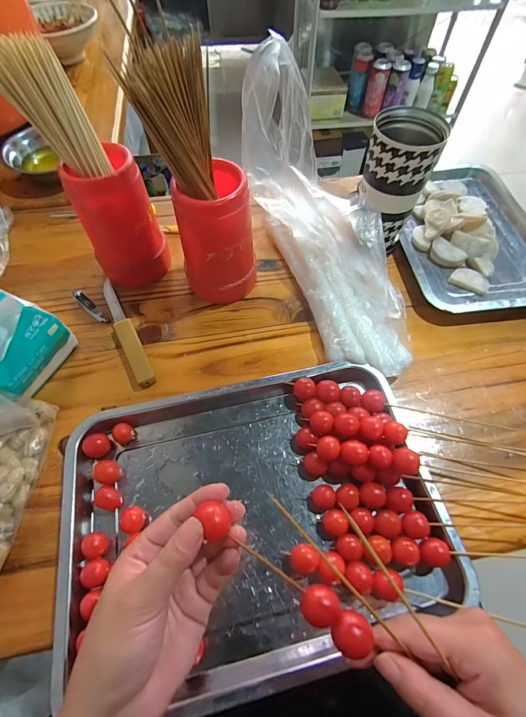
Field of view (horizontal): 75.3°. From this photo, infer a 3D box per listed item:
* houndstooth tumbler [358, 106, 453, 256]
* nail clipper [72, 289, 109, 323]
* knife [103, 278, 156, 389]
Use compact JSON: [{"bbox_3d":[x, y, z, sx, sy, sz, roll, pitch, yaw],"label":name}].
[{"bbox_3d":[0.157,-0.206,0.431,0.077,0.155,0.085,21,63,11],"label":"houndstooth tumbler"},{"bbox_3d":[-0.230,-0.070,0.453,0.062,0.011,0.014,39,67,19],"label":"nail clipper"},{"bbox_3d":[-0.174,-0.037,0.433,0.021,0.016,0.174,-25,64,-14],"label":"knife"}]

